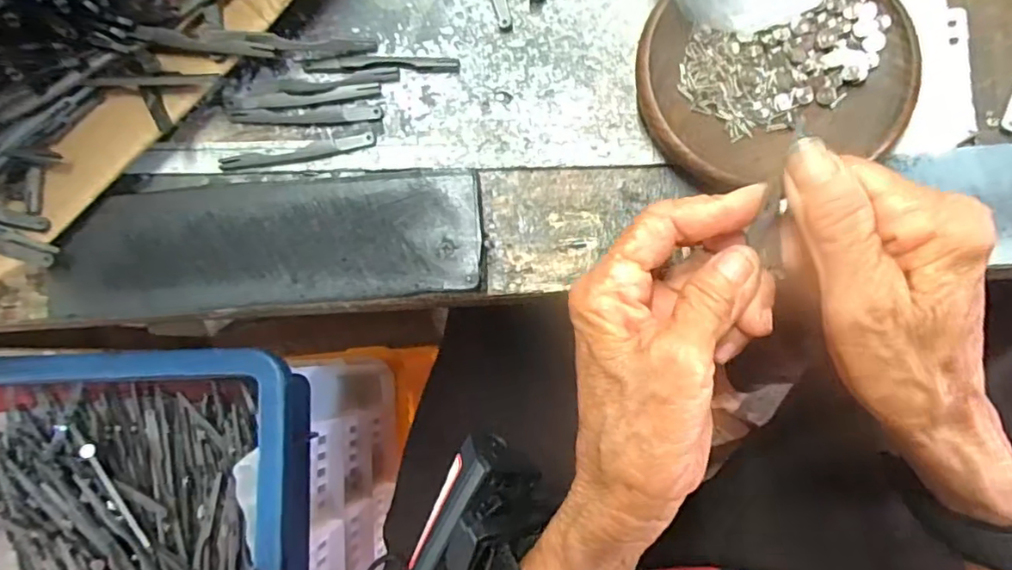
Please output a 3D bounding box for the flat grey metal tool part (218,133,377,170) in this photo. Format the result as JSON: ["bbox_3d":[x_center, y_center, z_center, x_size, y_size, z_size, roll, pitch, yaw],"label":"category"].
[{"bbox_3d":[-0.104,-0.066,0.294,0.079,0.004,0.008,-9,83,5],"label":"flat grey metal tool part"}]

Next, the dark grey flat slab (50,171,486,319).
[{"bbox_3d":[-0.112,-0.022,0.281,0.198,0.019,0.063,-4,83,6],"label":"dark grey flat slab"}]

